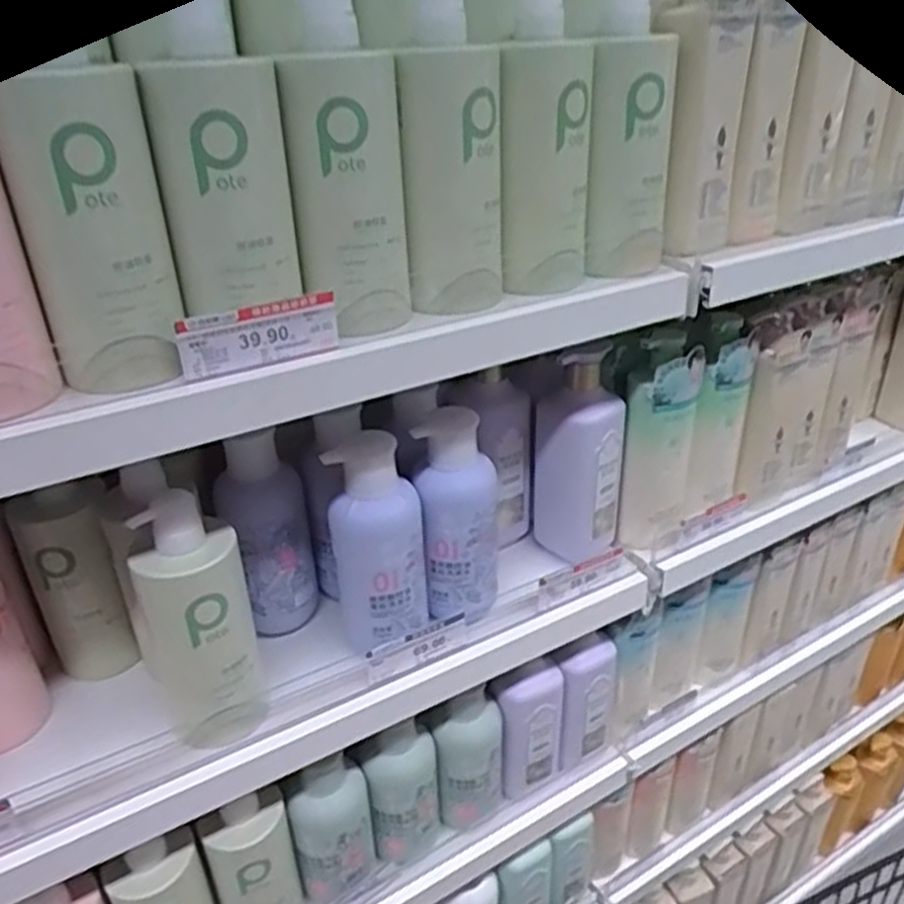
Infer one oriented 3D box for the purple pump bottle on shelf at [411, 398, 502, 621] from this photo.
[{"bbox_3d":[0.008,0.061,0.713,0.079,0.186,0.070,0,31,2],"label":"purple pump bottle on shelf"}]

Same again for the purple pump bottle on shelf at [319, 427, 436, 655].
[{"bbox_3d":[-0.064,0.077,0.678,0.087,0.181,0.066,-14,33,-20],"label":"purple pump bottle on shelf"}]

